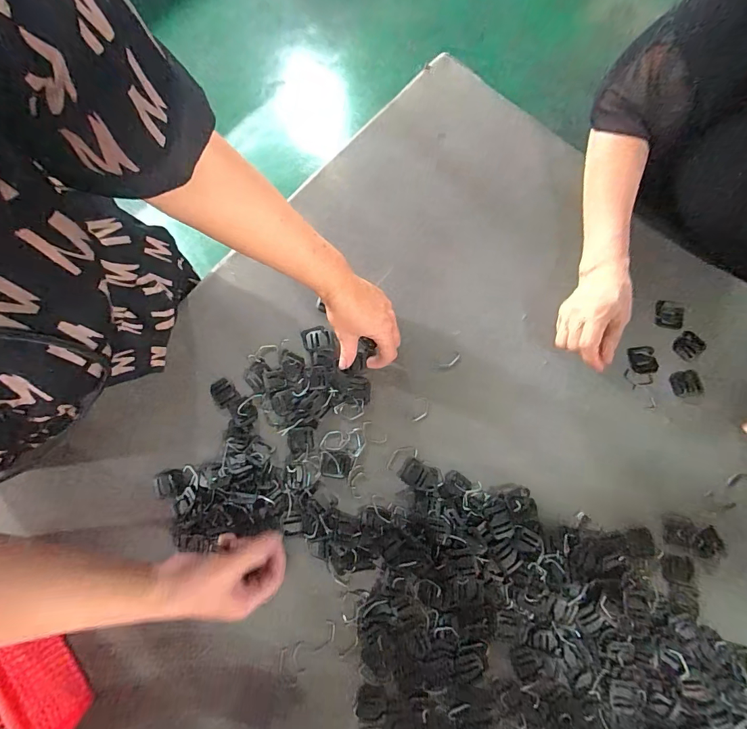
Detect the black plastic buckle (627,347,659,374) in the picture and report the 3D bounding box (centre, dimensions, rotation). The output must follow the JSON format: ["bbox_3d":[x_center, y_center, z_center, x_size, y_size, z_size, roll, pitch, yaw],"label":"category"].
[{"bbox_3d":[0.347,-0.005,0.506,0.035,0.004,0.035,0,79,1],"label":"black plastic buckle"}]

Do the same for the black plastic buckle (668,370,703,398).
[{"bbox_3d":[0.396,0.025,0.499,0.038,0.004,0.032,-10,79,-1],"label":"black plastic buckle"}]

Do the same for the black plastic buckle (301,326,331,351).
[{"bbox_3d":[-0.074,-0.033,0.510,0.038,0.004,0.031,-10,79,-1],"label":"black plastic buckle"}]

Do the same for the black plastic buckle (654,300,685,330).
[{"bbox_3d":[0.387,-0.064,0.515,0.037,0.007,0.034,8,79,3],"label":"black plastic buckle"}]

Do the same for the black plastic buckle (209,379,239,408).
[{"bbox_3d":[-0.190,0.037,0.502,0.028,0.004,0.035,-32,80,-5],"label":"black plastic buckle"}]

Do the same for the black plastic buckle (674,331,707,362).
[{"bbox_3d":[0.408,-0.024,0.511,0.040,0.004,0.032,-38,80,-6],"label":"black plastic buckle"}]

